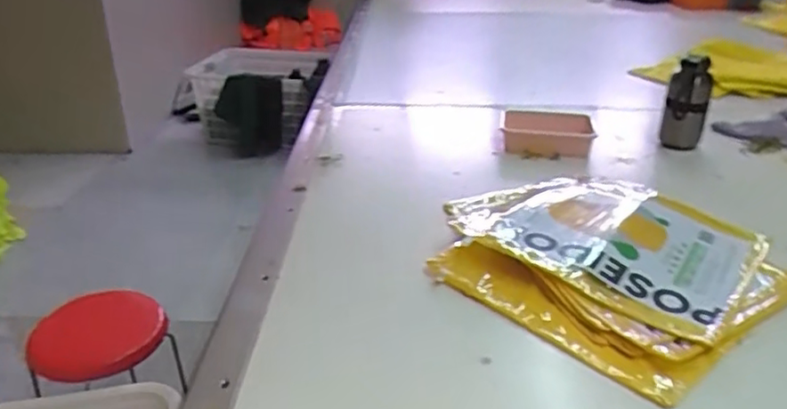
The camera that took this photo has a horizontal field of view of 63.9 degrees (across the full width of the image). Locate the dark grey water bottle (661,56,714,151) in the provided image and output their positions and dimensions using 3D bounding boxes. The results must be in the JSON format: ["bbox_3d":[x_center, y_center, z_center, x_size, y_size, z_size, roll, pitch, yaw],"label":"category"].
[{"bbox_3d":[0.566,-0.193,1.220,0.079,0.162,0.075,11,28,22],"label":"dark grey water bottle"}]

